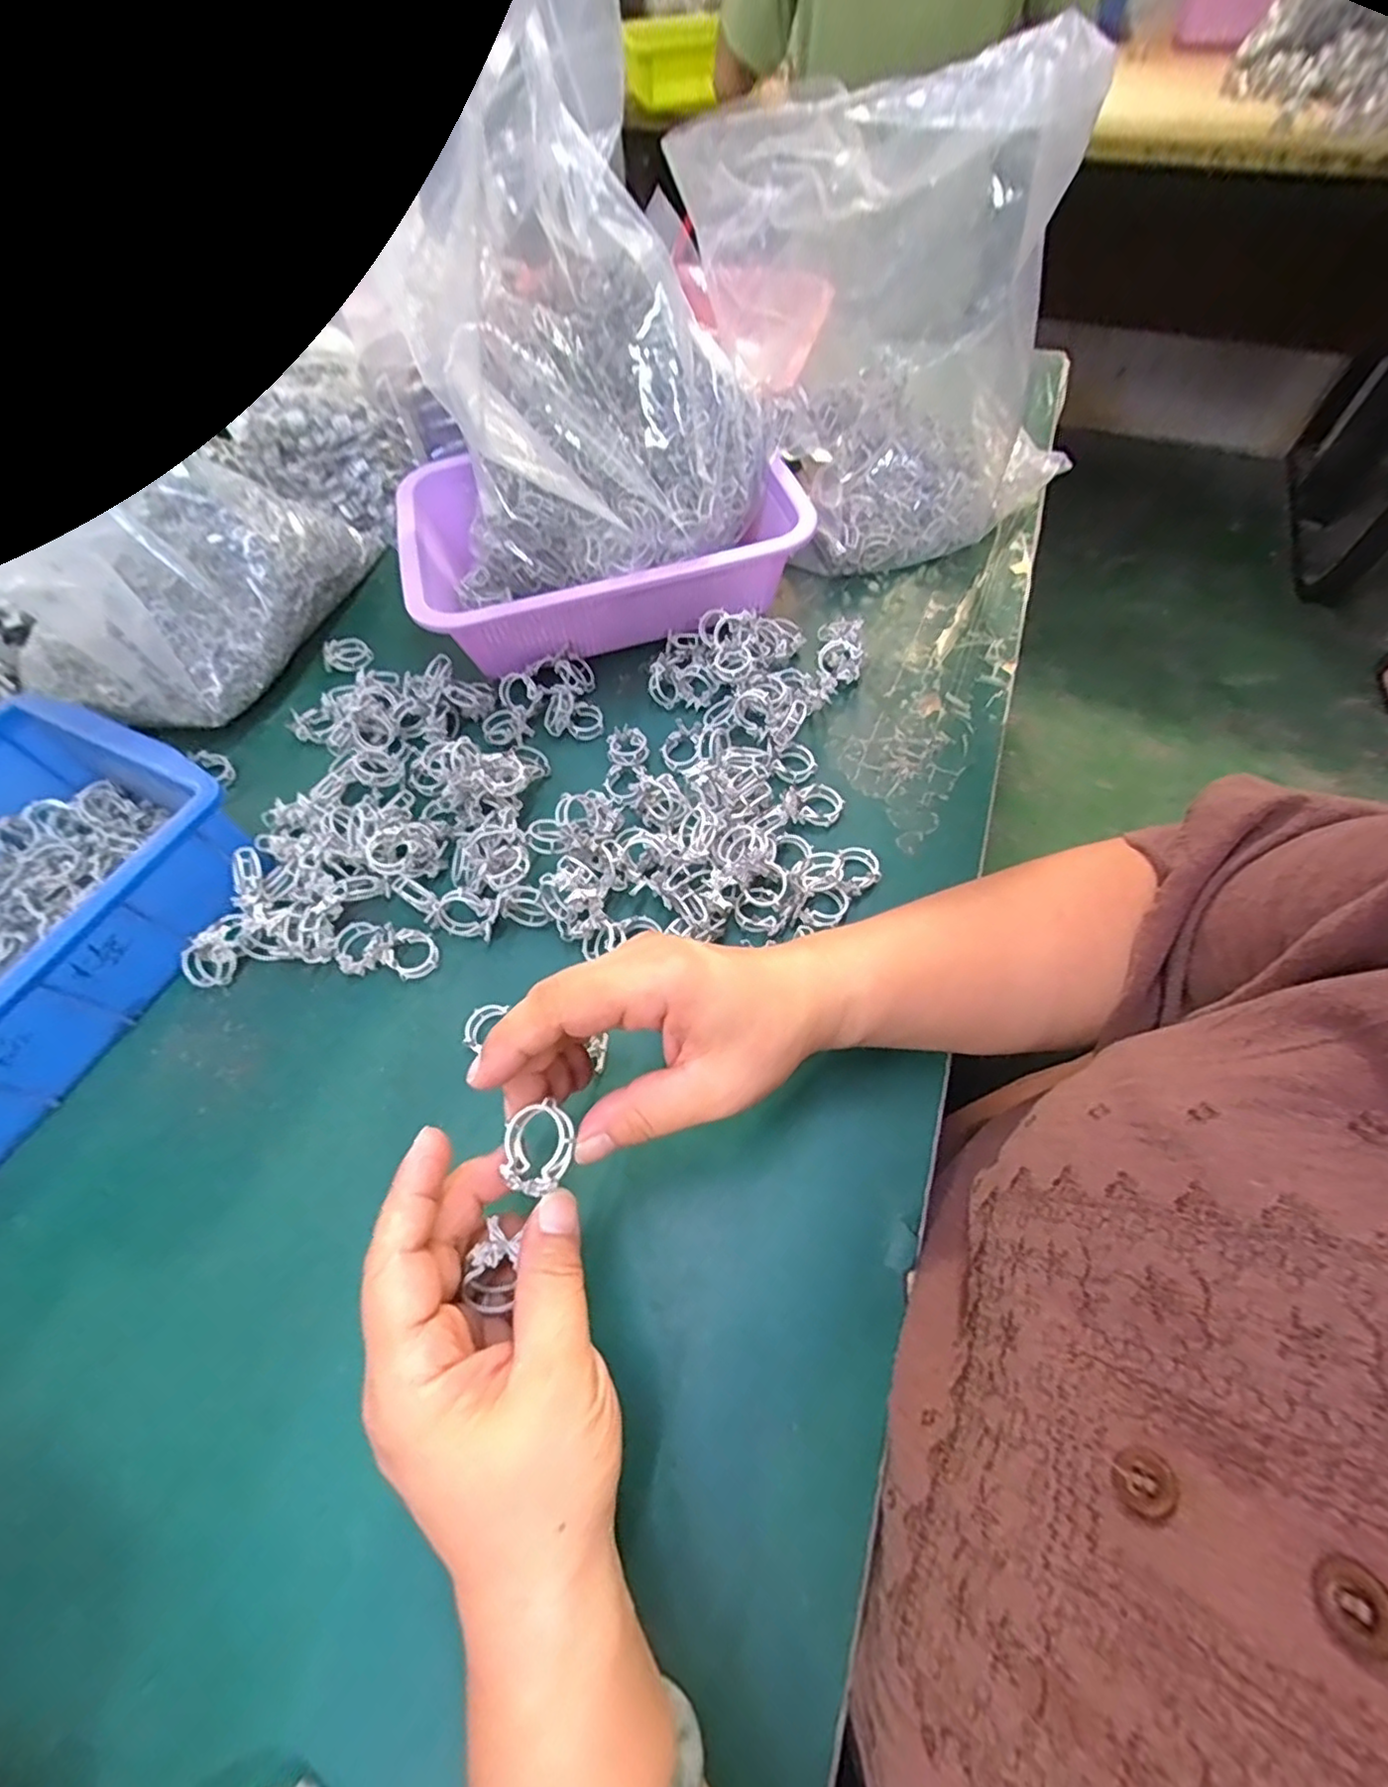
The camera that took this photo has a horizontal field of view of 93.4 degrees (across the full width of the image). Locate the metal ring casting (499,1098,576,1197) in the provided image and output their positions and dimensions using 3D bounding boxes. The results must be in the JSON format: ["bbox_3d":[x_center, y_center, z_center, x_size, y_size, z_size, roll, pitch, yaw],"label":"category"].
[{"bbox_3d":[-0.054,0.091,0.232,0.024,0.013,0.028,-15,63,-8],"label":"metal ring casting"}]

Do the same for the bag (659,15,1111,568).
[{"bbox_3d":[0.141,-0.395,0.441,0.220,0.244,0.212,-30,63,-15],"label":"bag"}]

